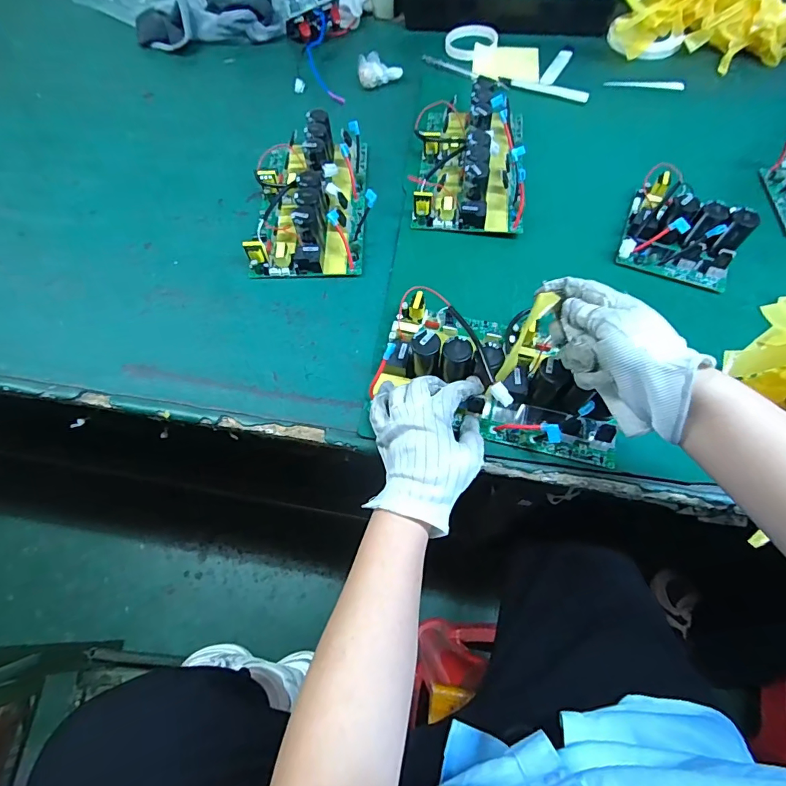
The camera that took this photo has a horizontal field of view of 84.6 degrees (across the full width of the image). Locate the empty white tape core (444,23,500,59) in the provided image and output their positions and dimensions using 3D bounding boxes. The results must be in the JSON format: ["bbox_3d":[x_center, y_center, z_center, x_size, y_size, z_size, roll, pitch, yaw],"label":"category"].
[{"bbox_3d":[0.130,-0.600,0.733,0.092,0.011,0.092,-1,65,1],"label":"empty white tape core"}]

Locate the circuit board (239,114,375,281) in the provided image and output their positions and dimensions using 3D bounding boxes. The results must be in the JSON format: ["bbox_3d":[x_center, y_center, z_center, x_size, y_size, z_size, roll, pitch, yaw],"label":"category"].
[{"bbox_3d":[-0.107,-0.256,0.549,0.138,0.056,0.230,-3,65,0],"label":"circuit board"}]

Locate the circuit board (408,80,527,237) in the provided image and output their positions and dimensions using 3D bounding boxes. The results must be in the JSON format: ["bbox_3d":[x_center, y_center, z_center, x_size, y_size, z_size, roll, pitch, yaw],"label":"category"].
[{"bbox_3d":[0.102,-0.320,0.572,0.146,0.060,0.244,5,65,4],"label":"circuit board"}]

